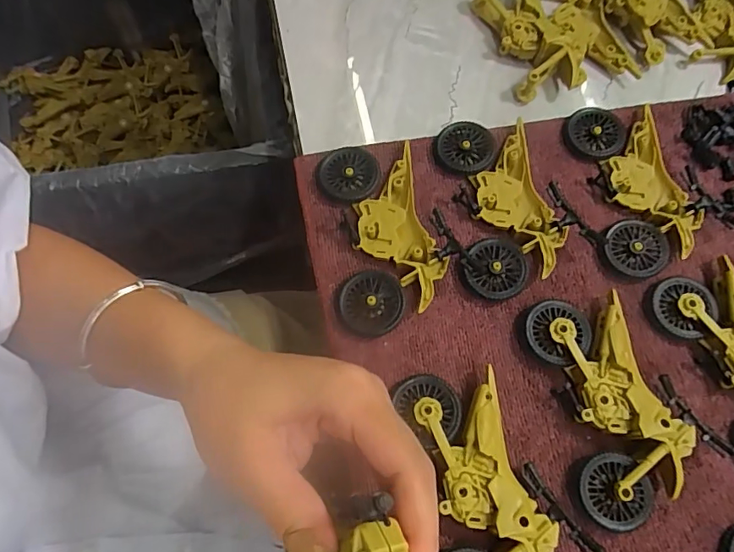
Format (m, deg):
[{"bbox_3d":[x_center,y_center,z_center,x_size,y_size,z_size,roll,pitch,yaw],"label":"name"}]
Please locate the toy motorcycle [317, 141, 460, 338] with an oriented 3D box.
[{"bbox_3d":[0.012,-0.026,0.296,0.067,0.015,0.116,-9,71,-5],"label":"toy motorcycle"}]

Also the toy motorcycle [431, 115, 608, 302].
[{"bbox_3d":[0.088,-0.045,0.304,0.078,0.017,0.113,-8,71,-5],"label":"toy motorcycle"}]

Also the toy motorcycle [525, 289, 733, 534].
[{"bbox_3d":[0.132,0.064,0.265,0.072,0.020,0.114,-18,72,-8],"label":"toy motorcycle"}]

